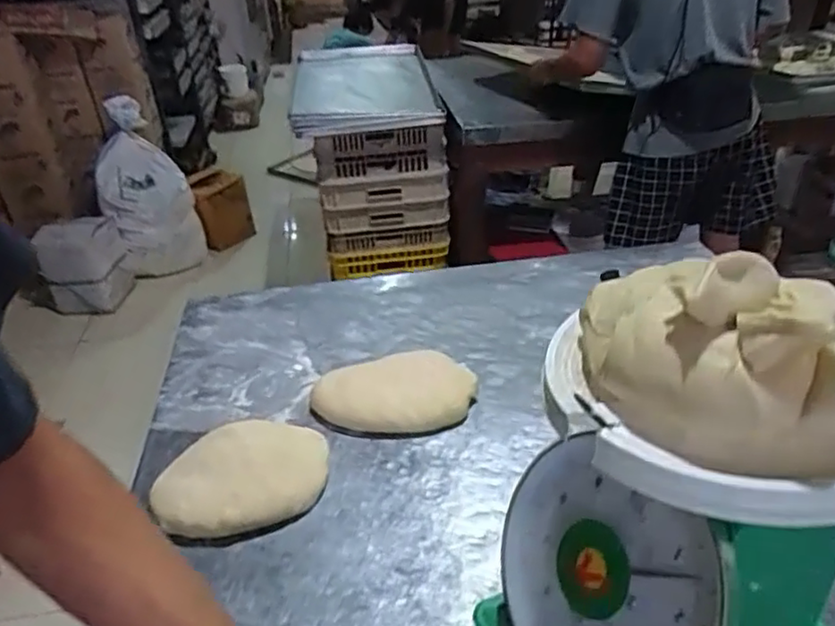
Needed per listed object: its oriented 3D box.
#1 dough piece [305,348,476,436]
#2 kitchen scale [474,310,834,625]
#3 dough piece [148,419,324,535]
[{"bbox_3d":[-0.030,0.102,0.821,0.207,0.039,0.130,-6,33,-4],"label":"dough piece"},{"bbox_3d":[0.183,0.165,0.487,0.223,0.290,0.204,-16,35,-19],"label":"kitchen scale"},{"bbox_3d":[-0.193,0.176,0.719,0.190,0.039,0.138,-14,34,-16],"label":"dough piece"}]

